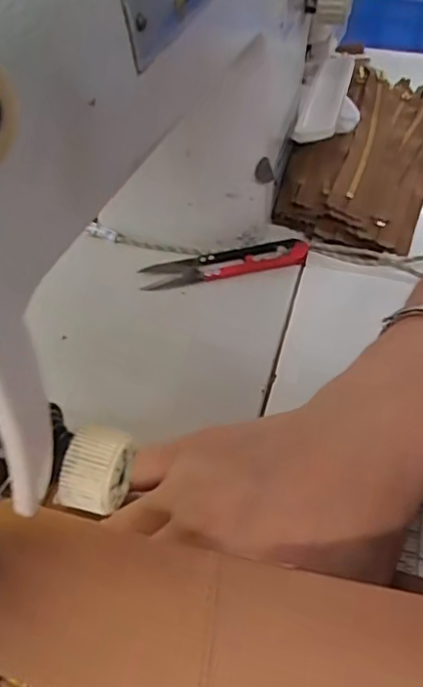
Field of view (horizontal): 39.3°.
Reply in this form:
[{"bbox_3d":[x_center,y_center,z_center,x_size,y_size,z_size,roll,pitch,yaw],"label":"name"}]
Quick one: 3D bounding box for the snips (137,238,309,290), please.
[{"bbox_3d":[0.008,-0.052,0.378,0.103,0.013,0.026,-11,49,-10],"label":"snips"}]

